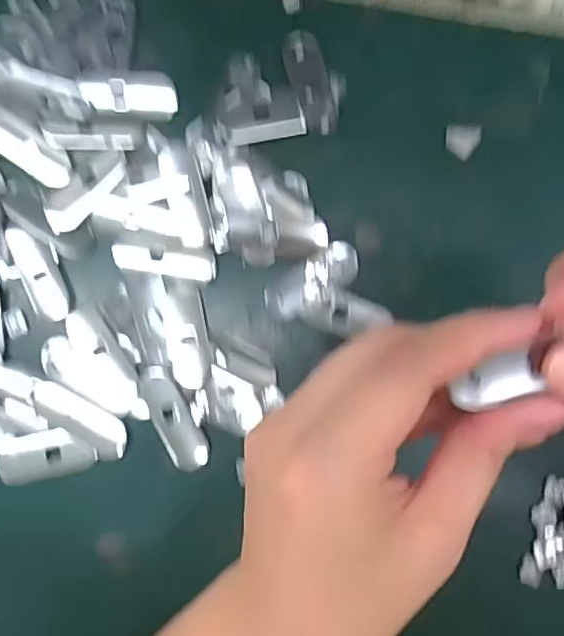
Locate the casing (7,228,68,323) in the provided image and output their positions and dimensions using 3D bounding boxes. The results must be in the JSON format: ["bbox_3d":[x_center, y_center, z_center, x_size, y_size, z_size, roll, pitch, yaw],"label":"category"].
[{"bbox_3d":[-0.123,-0.022,0.305,0.016,0.004,0.050,-25,87,0],"label":"casing"}]

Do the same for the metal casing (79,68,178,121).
[{"bbox_3d":[-0.078,-0.115,0.308,0.047,0.009,0.025,5,87,2],"label":"metal casing"}]

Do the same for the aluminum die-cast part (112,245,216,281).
[{"bbox_3d":[-0.060,-0.028,0.303,0.051,0.004,0.013,9,88,2],"label":"aluminum die-cast part"}]

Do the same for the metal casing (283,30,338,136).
[{"bbox_3d":[0.015,-0.119,0.304,0.019,0.004,0.054,-15,87,1],"label":"metal casing"}]

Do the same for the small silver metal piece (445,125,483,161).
[{"bbox_3d":[0.091,-0.089,0.302,0.018,0.004,0.017,2,87,2],"label":"small silver metal piece"}]

